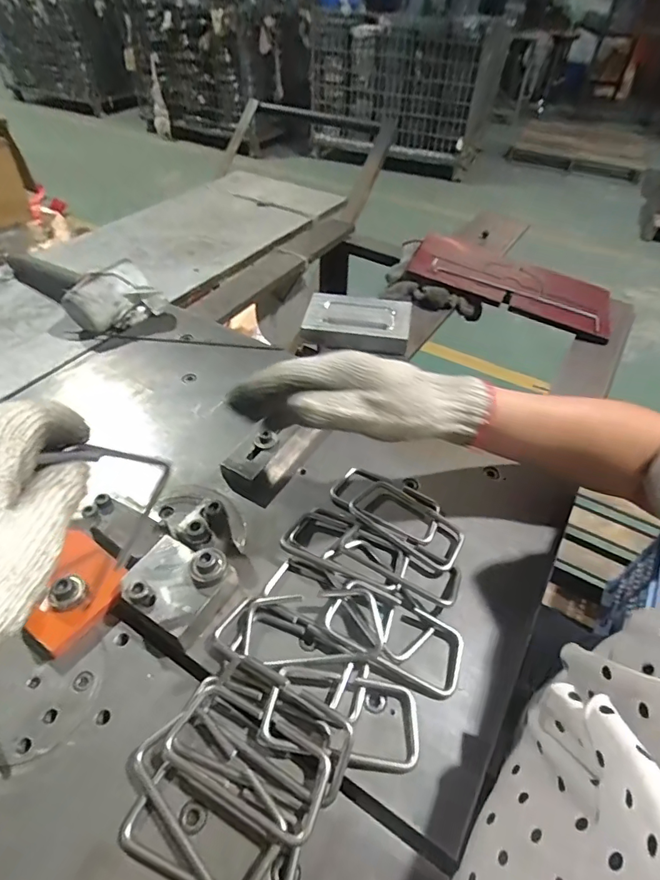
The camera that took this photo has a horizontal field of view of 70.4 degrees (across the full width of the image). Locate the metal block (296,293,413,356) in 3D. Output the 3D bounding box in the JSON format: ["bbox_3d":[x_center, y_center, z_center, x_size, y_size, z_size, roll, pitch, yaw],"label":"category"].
[{"bbox_3d":[0.038,-0.164,0.647,0.140,0.030,0.094,6,46,4],"label":"metal block"}]

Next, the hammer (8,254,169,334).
[{"bbox_3d":[-0.387,-0.222,0.672,0.298,0.067,0.102,18,48,15],"label":"hammer"}]

